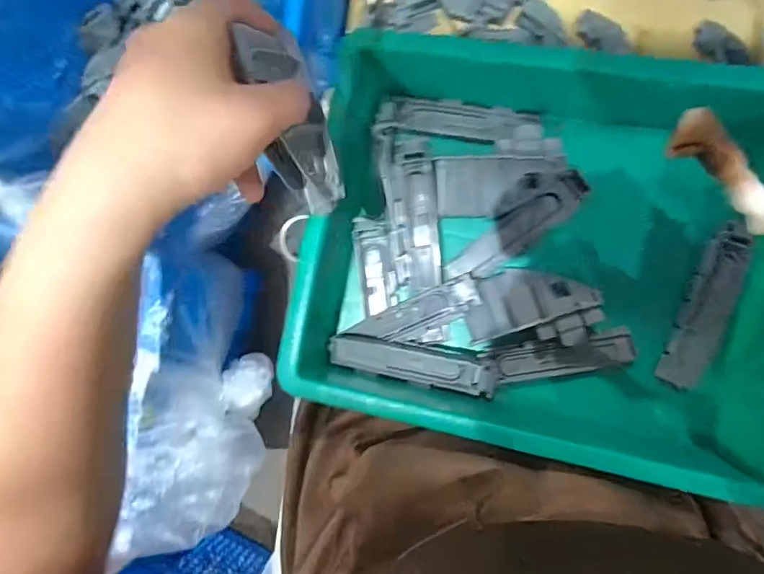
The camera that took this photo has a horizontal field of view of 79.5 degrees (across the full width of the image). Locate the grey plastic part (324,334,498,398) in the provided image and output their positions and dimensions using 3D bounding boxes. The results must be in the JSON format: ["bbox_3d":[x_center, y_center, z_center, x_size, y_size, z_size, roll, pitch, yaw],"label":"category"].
[{"bbox_3d":[0.024,0.060,0.368,0.130,0.021,0.029,11,91,9],"label":"grey plastic part"}]

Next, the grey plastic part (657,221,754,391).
[{"bbox_3d":[0.243,0.015,0.343,0.028,0.012,0.126,19,92,9],"label":"grey plastic part"}]

